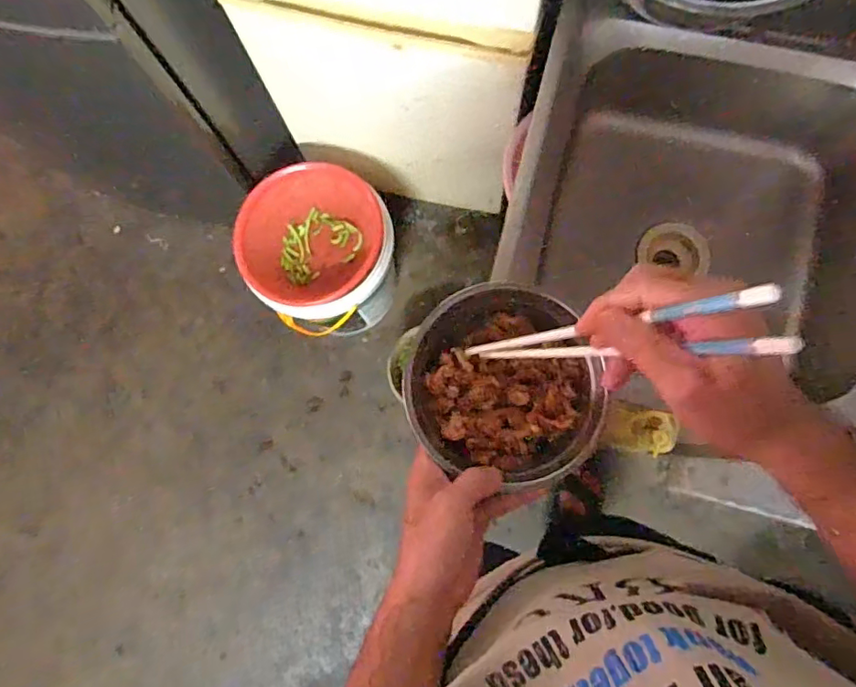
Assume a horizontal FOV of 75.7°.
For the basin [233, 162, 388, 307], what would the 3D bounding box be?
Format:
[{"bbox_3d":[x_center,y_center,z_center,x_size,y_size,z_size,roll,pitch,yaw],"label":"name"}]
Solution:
[{"bbox_3d":[-0.249,-0.232,1.197,0.294,0.119,0.284,0,81,3],"label":"basin"}]

